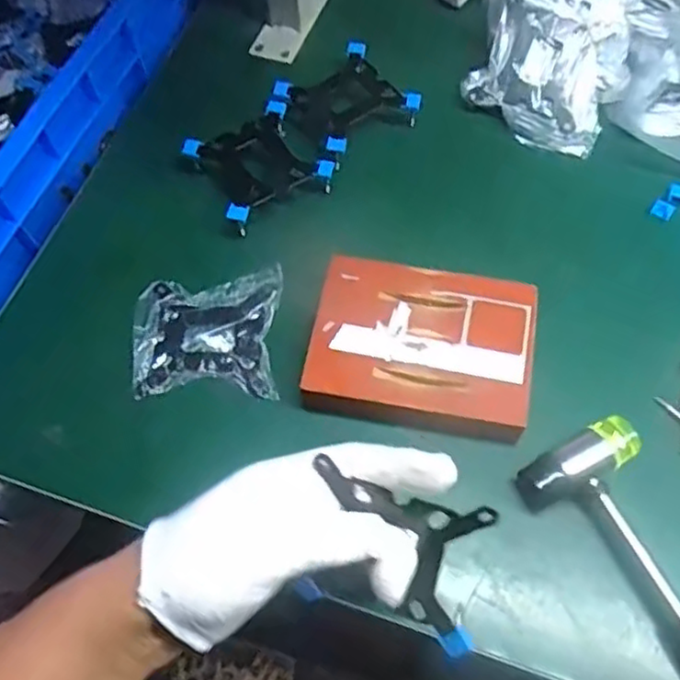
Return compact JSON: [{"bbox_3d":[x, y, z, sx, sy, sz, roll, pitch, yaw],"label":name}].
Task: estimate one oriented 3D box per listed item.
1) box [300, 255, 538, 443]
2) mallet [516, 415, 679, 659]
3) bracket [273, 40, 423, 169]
[{"bbox_3d":[0.053,0.006,0.444,0.135,0.030,0.106,9,64,7],"label":"box"},{"bbox_3d":[0.196,0.153,0.372,0.076,0.029,0.235,-31,66,-12],"label":"mallet"},{"bbox_3d":[0.007,-0.185,0.548,0.087,0.030,0.083,-35,67,-14],"label":"bracket"}]

